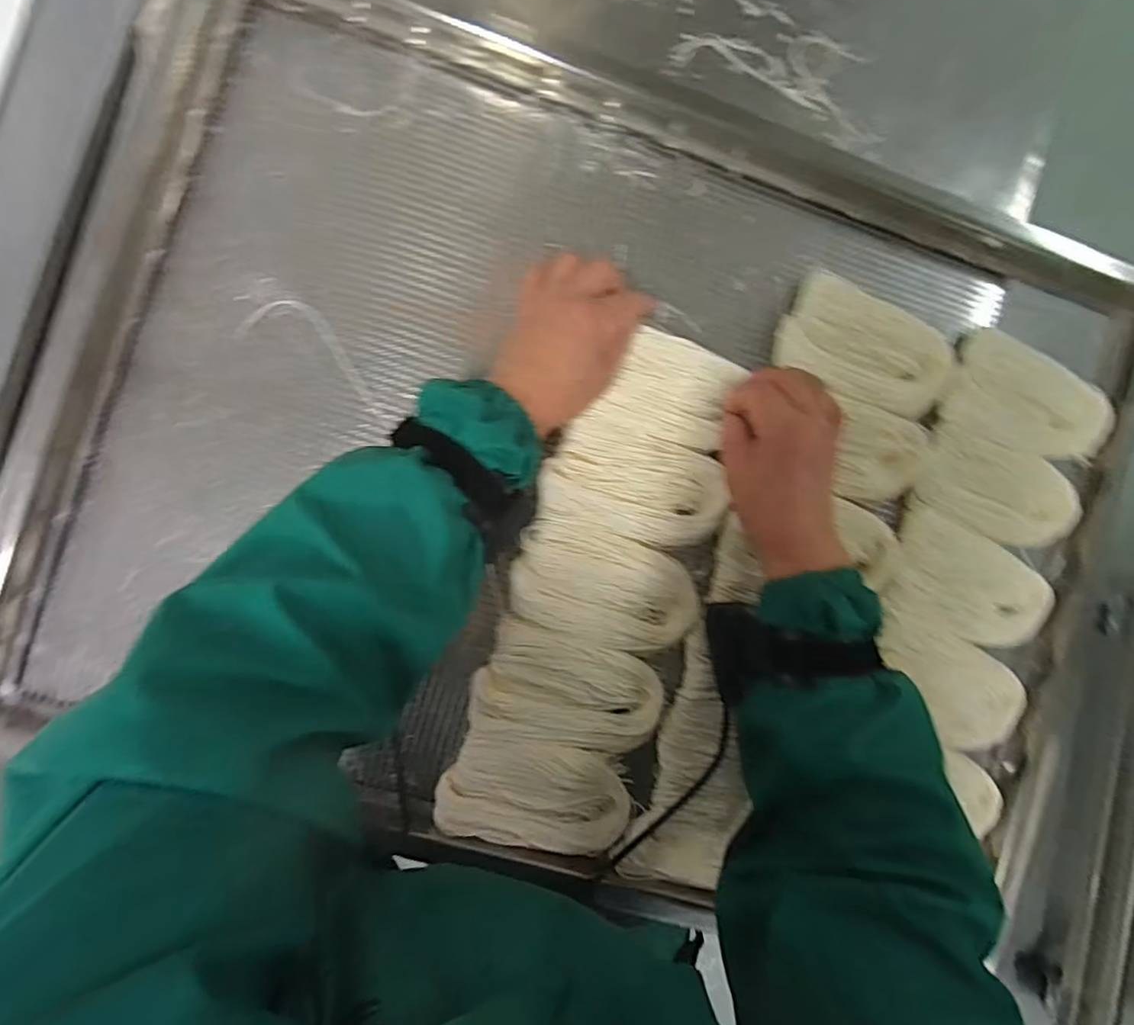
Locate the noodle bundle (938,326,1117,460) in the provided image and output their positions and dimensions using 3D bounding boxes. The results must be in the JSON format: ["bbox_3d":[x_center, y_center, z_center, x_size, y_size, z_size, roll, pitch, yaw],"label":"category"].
[{"bbox_3d":[0.381,-0.094,0.493,0.143,0.016,0.086,14,88,-6],"label":"noodle bundle"}]

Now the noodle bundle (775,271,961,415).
[{"bbox_3d":[0.241,-0.131,0.473,0.139,0.016,0.078,23,87,-5],"label":"noodle bundle"}]

